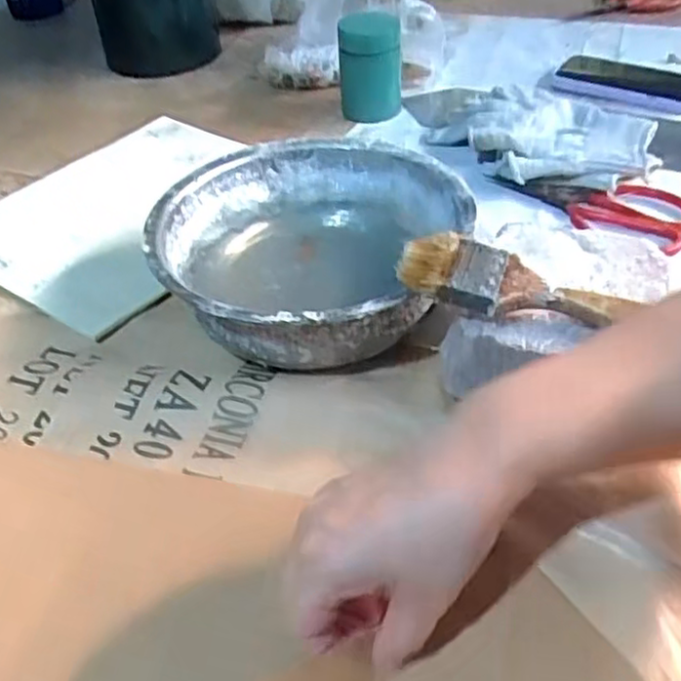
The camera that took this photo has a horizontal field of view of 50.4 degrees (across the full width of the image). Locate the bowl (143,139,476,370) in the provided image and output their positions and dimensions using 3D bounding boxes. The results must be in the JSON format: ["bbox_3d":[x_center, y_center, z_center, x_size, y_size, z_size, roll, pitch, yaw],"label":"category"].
[{"bbox_3d":[-0.023,-0.059,0.515,0.203,0.075,0.213,-3,41,2],"label":"bowl"}]

